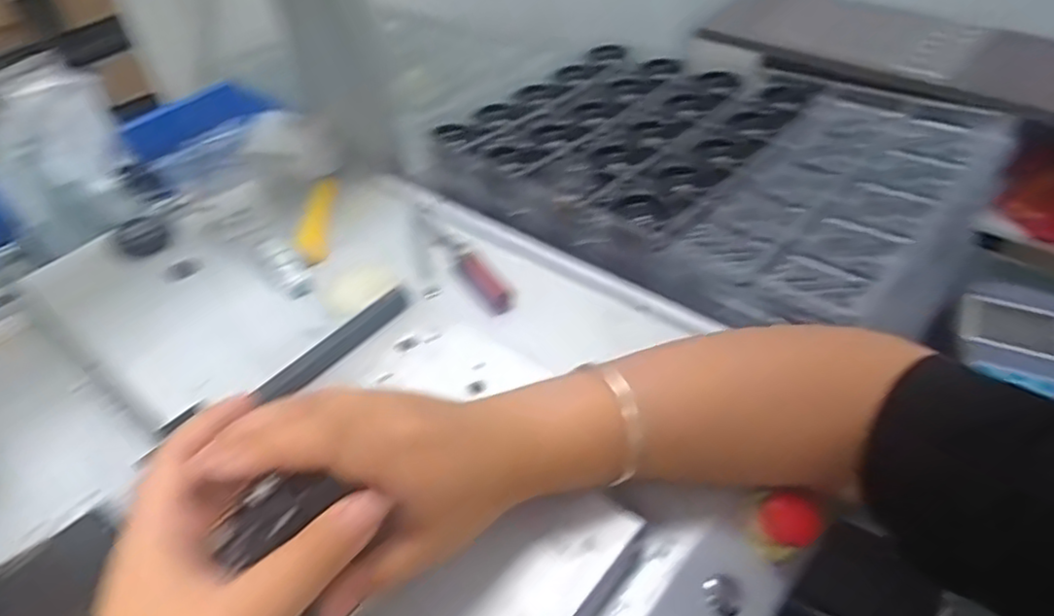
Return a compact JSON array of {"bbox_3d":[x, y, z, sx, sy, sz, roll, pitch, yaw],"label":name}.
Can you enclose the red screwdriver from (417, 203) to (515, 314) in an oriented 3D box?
[{"bbox_3d":[-0.054,-0.045,0.551,0.021,0.014,0.147,-26,47,-21],"label":"red screwdriver"}]

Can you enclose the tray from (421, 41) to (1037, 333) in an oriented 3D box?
[{"bbox_3d":[0.141,-0.130,0.602,0.435,0.055,0.298,26,51,28],"label":"tray"}]

